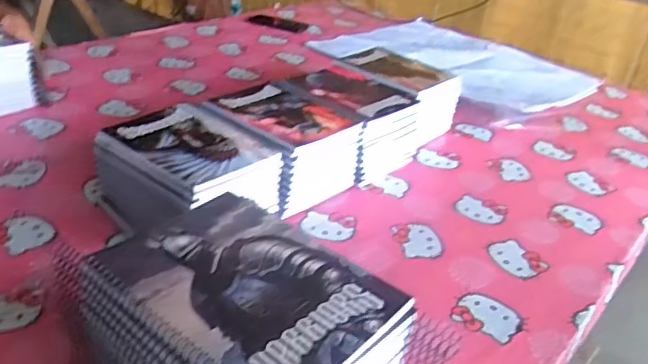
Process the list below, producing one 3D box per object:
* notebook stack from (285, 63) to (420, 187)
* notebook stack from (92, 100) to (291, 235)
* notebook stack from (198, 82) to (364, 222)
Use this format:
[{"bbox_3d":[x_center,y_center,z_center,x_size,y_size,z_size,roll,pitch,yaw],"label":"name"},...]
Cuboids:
[{"bbox_3d":[0.042,-0.104,1.025,0.197,0.123,0.169,28,36,31],"label":"notebook stack"},{"bbox_3d":[-0.186,-0.001,0.815,0.207,0.126,0.177,28,36,31],"label":"notebook stack"},{"bbox_3d":[-0.071,-0.056,0.928,0.205,0.125,0.184,30,37,33],"label":"notebook stack"}]

